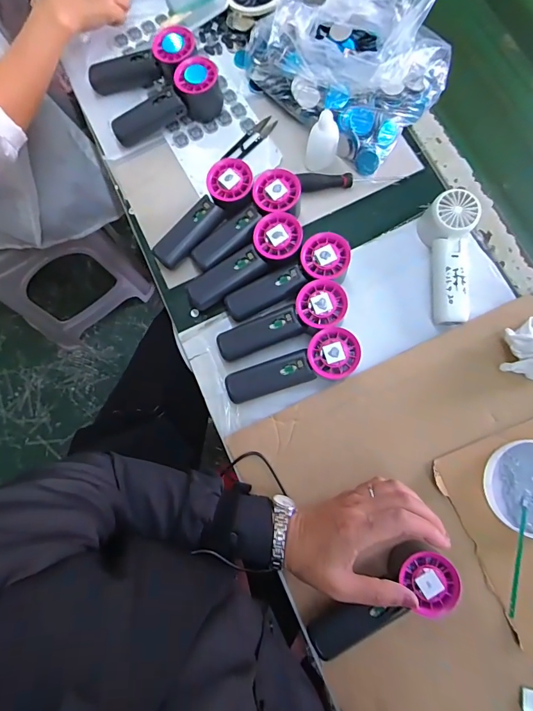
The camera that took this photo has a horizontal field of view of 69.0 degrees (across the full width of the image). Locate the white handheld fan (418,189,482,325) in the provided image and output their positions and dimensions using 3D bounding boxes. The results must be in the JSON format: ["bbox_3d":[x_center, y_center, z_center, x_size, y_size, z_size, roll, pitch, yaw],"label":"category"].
[{"bbox_3d":[0.223,-0.114,0.463,0.054,0.055,0.152,-5,78,0],"label":"white handheld fan"}]

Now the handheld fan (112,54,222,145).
[{"bbox_3d":[-0.135,-0.340,0.531,0.157,0.059,0.052,-23,79,8],"label":"handheld fan"}]

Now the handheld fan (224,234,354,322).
[{"bbox_3d":[0.027,-0.088,0.473,0.159,0.050,0.058,-29,80,7],"label":"handheld fan"}]

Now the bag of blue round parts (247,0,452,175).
[{"bbox_3d":[0.114,-0.399,0.494,0.240,0.105,0.196,43,82,9],"label":"bag of blue round parts"}]

